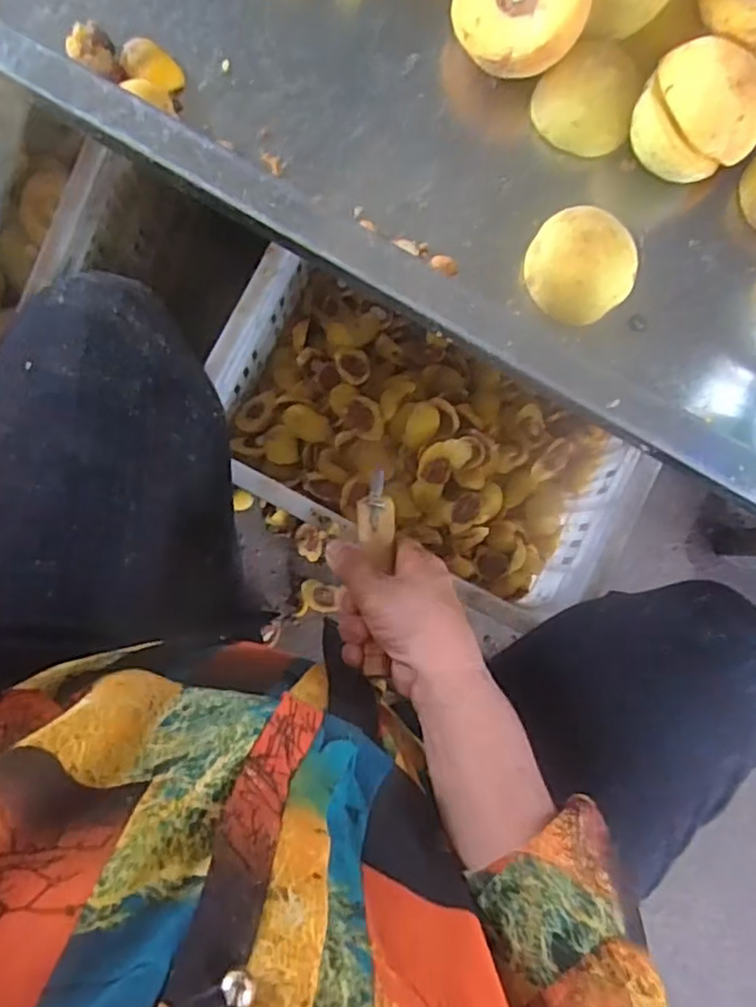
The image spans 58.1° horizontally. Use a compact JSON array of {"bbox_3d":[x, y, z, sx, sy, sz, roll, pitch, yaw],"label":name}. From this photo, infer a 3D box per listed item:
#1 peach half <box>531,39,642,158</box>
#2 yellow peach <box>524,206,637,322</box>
[{"bbox_3d":[0.125,-0.244,0.409,0.058,0.028,0.053,9,87,-3],"label":"peach half"},{"bbox_3d":[0.120,-0.142,0.406,0.056,0.033,0.063,-37,90,-5],"label":"yellow peach"}]

